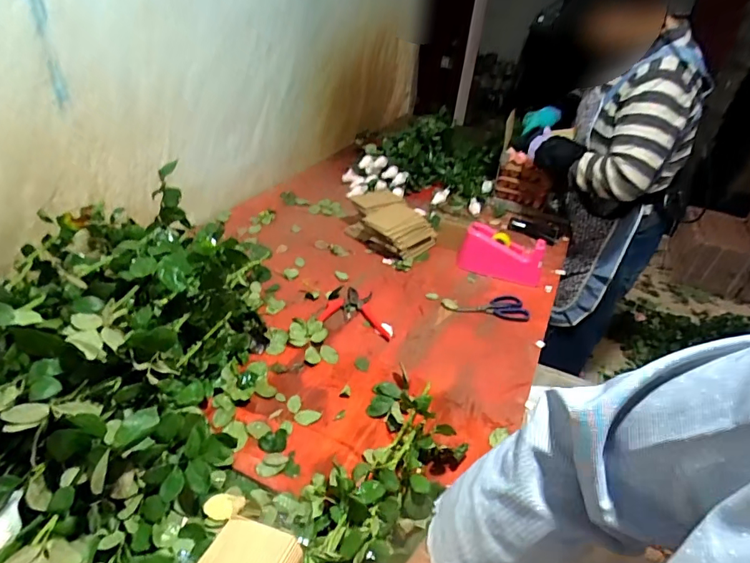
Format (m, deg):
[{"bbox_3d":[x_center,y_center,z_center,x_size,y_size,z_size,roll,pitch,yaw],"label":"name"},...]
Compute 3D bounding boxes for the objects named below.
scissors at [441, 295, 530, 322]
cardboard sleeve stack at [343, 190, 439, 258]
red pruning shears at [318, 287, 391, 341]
[{"bbox_3d":[0.247,0.055,1.027,0.192,0.006,0.086,5,34,-2],"label":"scissors"},{"bbox_3d":[0.040,-0.159,1.227,0.172,0.087,0.238,-22,43,-36],"label":"cardboard sleeve stack"},{"bbox_3d":[-0.027,0.061,0.968,0.147,0.016,0.122,13,34,11],"label":"red pruning shears"}]

